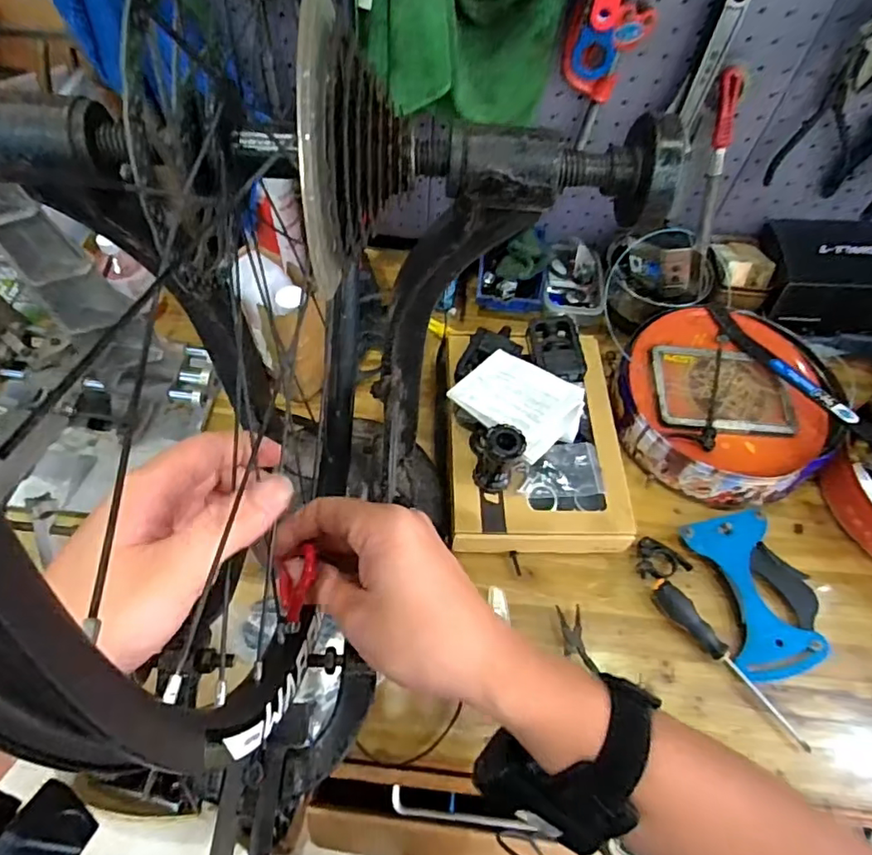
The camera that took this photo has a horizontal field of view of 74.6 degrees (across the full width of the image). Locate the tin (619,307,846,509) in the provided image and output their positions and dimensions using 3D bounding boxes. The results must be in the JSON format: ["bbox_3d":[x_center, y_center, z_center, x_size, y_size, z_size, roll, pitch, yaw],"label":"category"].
[{"bbox_3d":[0.398,-0.036,0.799,0.274,0.092,0.270,2,58,-3],"label":"tin"}]

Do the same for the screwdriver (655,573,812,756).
[{"bbox_3d":[0.340,0.265,0.656,0.028,0.033,0.223,-37,68,-23],"label":"screwdriver"}]

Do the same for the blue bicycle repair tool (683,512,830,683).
[{"bbox_3d":[0.398,0.199,0.701,0.126,0.027,0.193,-11,60,-10],"label":"blue bicycle repair tool"}]

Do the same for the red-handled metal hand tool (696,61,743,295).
[{"bbox_3d":[0.370,-0.317,0.767,0.026,0.285,0.029,-24,41,-17],"label":"red-handled metal hand tool"}]

